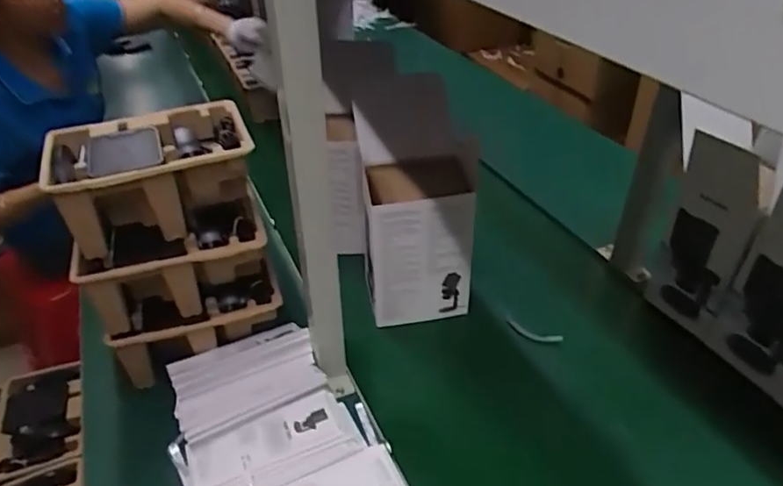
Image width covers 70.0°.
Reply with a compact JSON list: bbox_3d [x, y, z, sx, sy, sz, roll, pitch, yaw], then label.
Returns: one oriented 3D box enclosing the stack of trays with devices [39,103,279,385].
[{"bbox_3d":[-0.282,0.004,0.741,0.216,0.303,0.161,-16,39,-19],"label":"stack of trays with devices"}]

